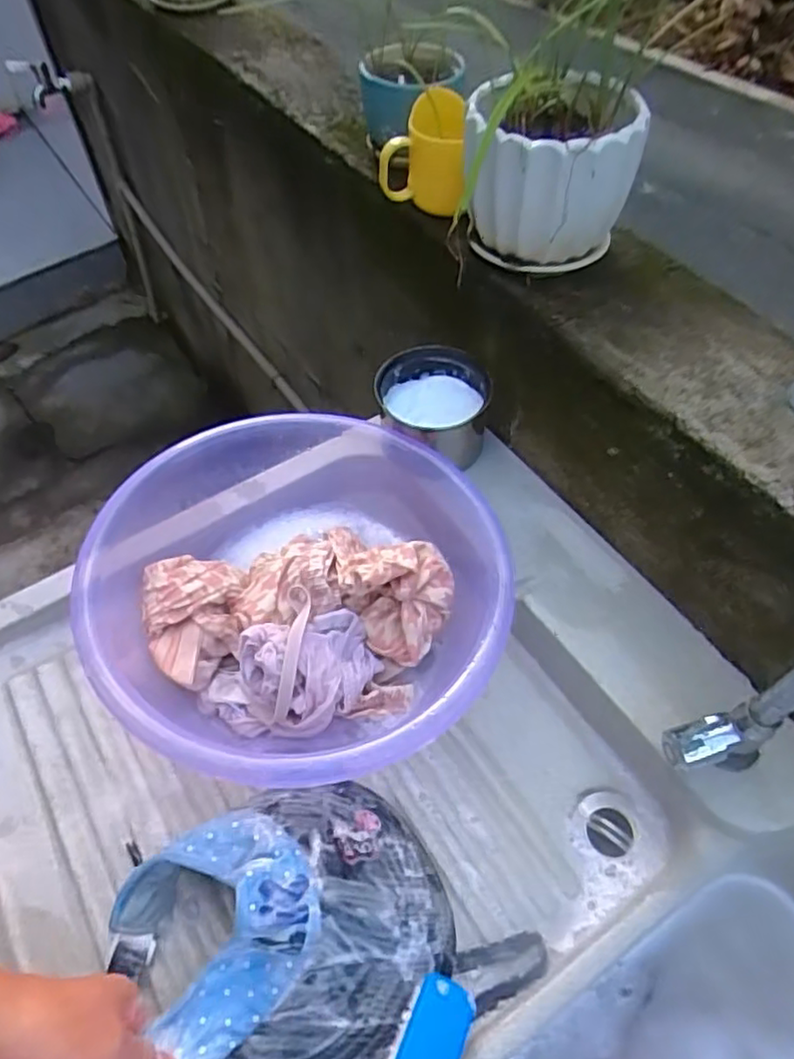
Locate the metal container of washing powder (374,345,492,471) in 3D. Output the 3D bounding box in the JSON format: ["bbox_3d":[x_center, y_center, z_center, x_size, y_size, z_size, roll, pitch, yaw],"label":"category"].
[{"bbox_3d":[0.036,-0.108,0.624,0.102,0.070,0.106,-5,56,-1],"label":"metal container of washing powder"}]

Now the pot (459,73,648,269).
[{"bbox_3d":[0.118,-0.271,0.517,0.128,0.110,0.099,-10,56,-4],"label":"pot"}]

